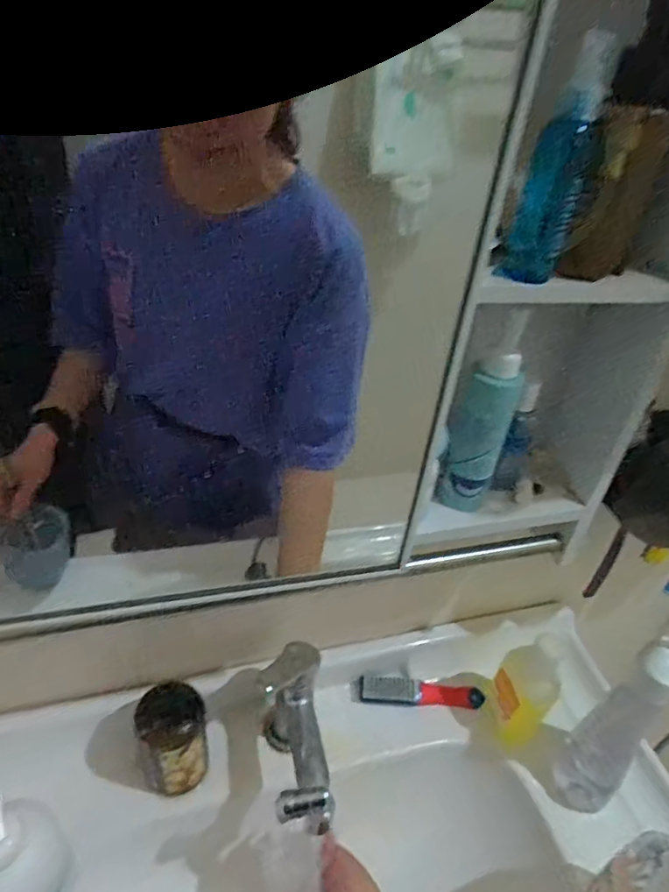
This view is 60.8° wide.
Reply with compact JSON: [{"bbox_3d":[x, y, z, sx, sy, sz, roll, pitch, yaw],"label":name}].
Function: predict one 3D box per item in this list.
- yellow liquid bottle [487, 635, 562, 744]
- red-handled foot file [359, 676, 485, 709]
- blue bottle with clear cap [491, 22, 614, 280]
[{"bbox_3d":[0.214,0.273,0.645,0.038,0.153,0.064,-10,39,-22],"label":"yellow liquid bottle"},{"bbox_3d":[0.109,0.309,0.713,0.153,0.019,0.033,4,60,-7],"label":"red-handled foot file"},{"bbox_3d":[0.134,-0.167,0.344,0.036,0.130,0.032,15,37,11],"label":"blue bottle with clear cap"}]

